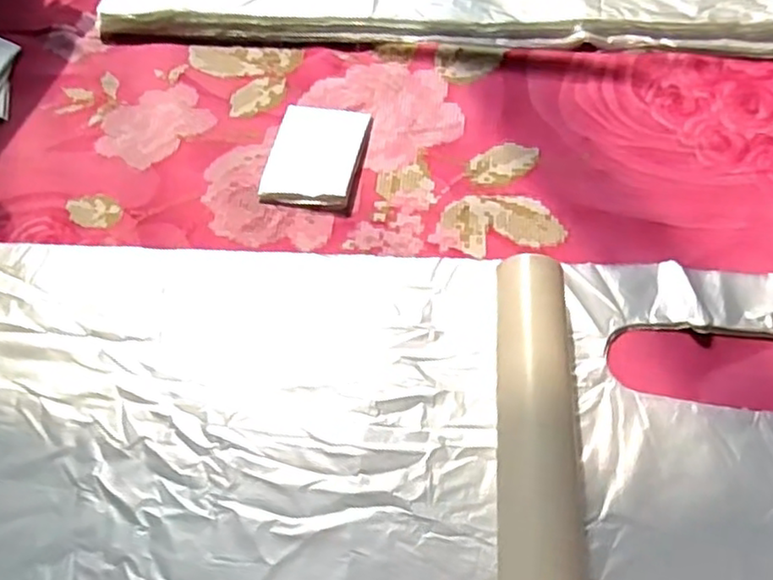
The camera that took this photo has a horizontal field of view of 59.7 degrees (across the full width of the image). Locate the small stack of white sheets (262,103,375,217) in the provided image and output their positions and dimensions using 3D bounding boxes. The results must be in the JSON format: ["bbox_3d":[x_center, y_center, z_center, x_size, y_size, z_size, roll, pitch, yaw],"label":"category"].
[{"bbox_3d":[-0.049,-0.095,0.478,0.065,0.010,0.087,8,60,9],"label":"small stack of white sheets"}]

